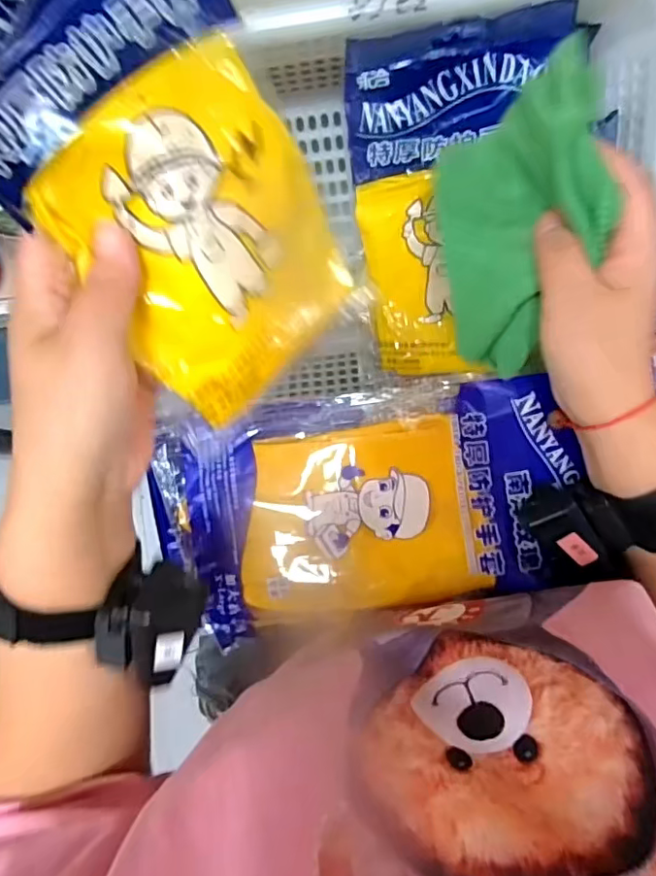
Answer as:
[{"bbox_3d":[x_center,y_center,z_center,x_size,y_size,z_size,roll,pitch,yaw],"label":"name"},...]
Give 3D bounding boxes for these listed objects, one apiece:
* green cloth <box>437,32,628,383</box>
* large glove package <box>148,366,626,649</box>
[{"bbox_3d":[0.102,-0.109,0.301,0.069,0.090,0.128,-12,88,2],"label":"green cloth"},{"bbox_3d":[0.026,0.044,0.376,0.276,0.034,0.155,-13,88,2],"label":"large glove package"}]

